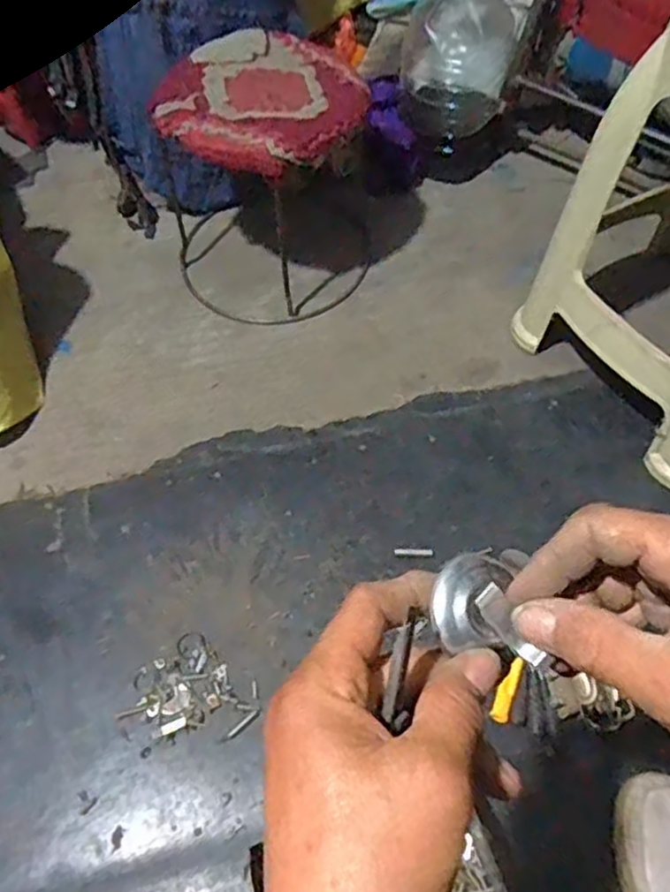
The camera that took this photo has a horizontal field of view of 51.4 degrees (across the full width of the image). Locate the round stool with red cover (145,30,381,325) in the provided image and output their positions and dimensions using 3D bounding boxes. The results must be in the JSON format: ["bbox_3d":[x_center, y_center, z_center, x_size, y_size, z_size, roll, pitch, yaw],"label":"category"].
[{"bbox_3d":[-0.098,-0.371,0.937,0.269,0.265,0.270,0,57,0],"label":"round stool with red cover"}]

